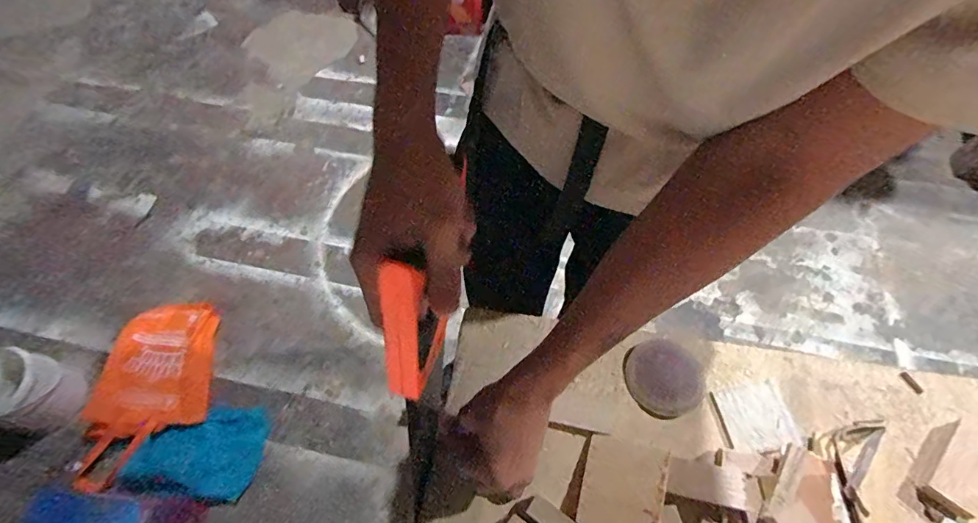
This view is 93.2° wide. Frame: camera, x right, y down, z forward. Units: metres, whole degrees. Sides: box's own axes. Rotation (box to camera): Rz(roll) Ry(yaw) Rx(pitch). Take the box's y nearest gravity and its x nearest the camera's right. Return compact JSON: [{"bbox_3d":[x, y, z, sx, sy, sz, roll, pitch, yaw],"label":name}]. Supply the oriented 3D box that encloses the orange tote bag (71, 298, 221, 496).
[{"bbox_3d":[-0.918,0.338,1.252,0.276,0.068,0.495,-7,63,-3],"label":"orange tote bag"}]

